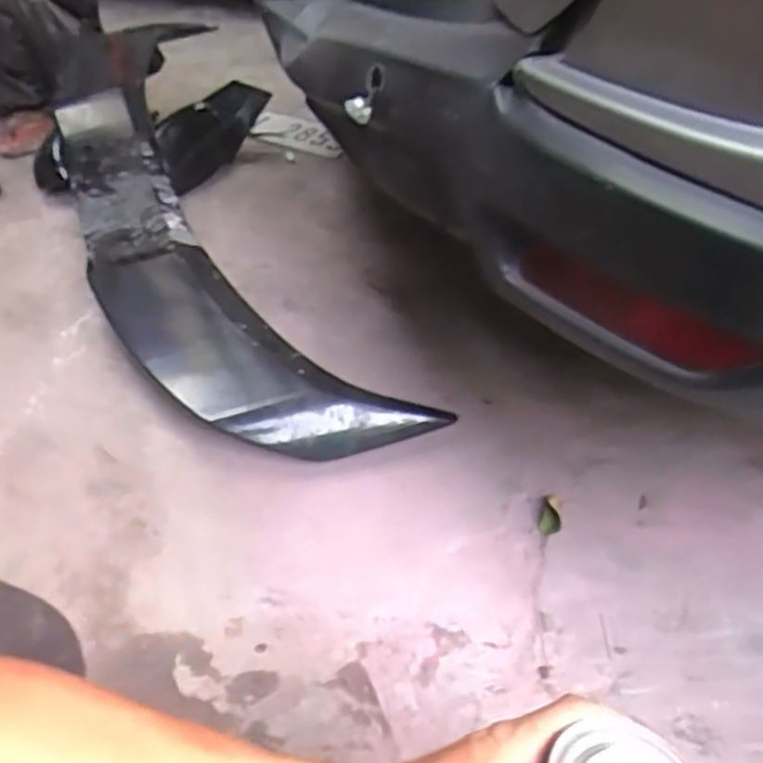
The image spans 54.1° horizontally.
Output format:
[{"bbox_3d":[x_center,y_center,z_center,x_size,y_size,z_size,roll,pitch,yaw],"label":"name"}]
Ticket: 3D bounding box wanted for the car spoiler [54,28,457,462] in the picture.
[{"bbox_3d":[-0.324,-0.189,1.159,0.281,0.171,0.966,-27,47,-27],"label":"car spoiler"}]

